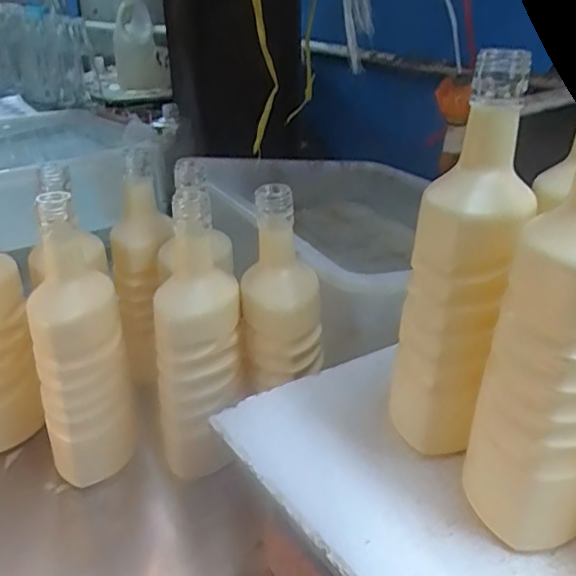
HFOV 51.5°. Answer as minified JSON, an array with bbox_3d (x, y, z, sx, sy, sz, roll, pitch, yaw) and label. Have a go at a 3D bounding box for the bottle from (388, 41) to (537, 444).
[{"bbox_3d":[0.108,-0.005,0.374,0.071,0.243,0.076,5,30,12],"label":"bottle"}]

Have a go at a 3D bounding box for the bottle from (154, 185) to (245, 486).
[{"bbox_3d":[-0.081,0.045,0.535,0.078,0.245,0.076,-5,29,-7],"label":"bottle"}]

